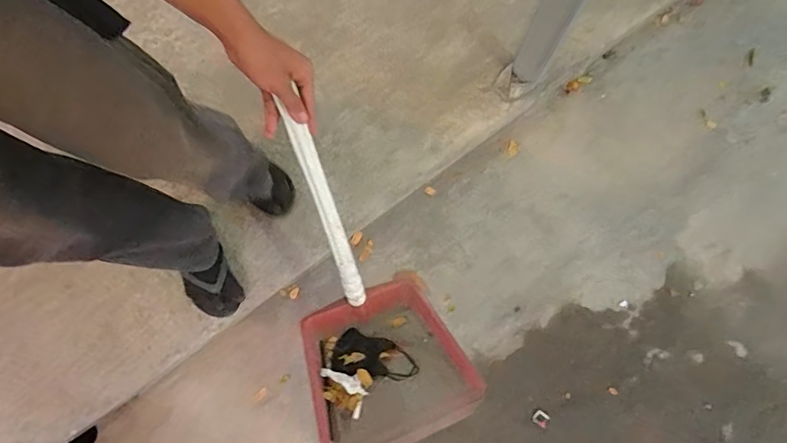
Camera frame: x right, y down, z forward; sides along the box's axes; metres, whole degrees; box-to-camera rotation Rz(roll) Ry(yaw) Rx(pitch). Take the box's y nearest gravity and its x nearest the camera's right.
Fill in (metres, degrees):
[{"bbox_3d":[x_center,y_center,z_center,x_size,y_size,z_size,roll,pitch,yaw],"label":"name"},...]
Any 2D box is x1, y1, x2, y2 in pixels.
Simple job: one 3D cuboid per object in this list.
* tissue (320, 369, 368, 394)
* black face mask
[{"bbox_3d":[-0.082,0.266,0.768,0.084,0.014,0.028,29,78,8],"label":"tissue"},{"bbox_3d":[-0.033,0.237,0.809,0.151,0.020,0.090,1,40,16],"label":"black face mask"}]

